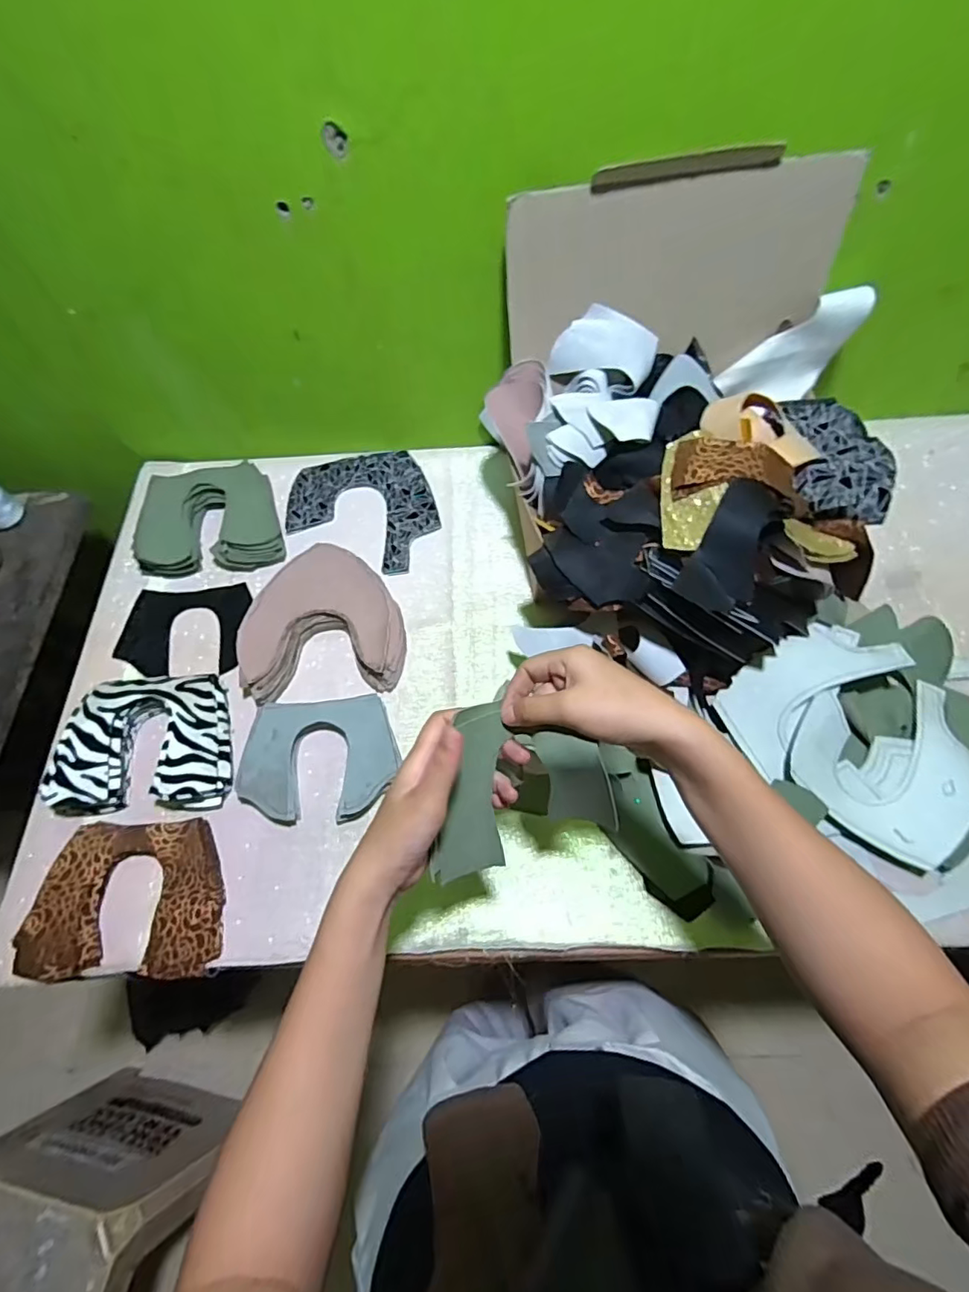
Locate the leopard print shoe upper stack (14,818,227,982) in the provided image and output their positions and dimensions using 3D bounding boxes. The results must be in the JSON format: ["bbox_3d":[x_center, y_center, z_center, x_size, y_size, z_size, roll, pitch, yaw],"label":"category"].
[{"bbox_3d":[-0.331,0.234,0.529,0.172,0.021,0.131,-4,63,0],"label":"leopard print shoe upper stack"}]

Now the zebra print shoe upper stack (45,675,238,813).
[{"bbox_3d":[-0.343,0.099,0.581,0.169,0.048,0.138,-6,63,-1],"label":"zebra print shoe upper stack"}]

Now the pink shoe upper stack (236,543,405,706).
[{"bbox_3d":[-0.184,-0.031,0.642,0.178,0.034,0.179,-9,63,-2],"label":"pink shoe upper stack"}]

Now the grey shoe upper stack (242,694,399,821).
[{"bbox_3d":[-0.165,0.113,0.569,0.152,0.028,0.117,-5,63,-1],"label":"grey shoe upper stack"}]

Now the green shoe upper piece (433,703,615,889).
[{"bbox_3d":[0.007,0.100,0.385,0.150,0.041,0.110,-33,92,25],"label":"green shoe upper piece"}]

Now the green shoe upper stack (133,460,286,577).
[{"bbox_3d":[-0.336,-0.159,0.702,0.171,0.048,0.134,-10,63,-3],"label":"green shoe upper stack"}]

